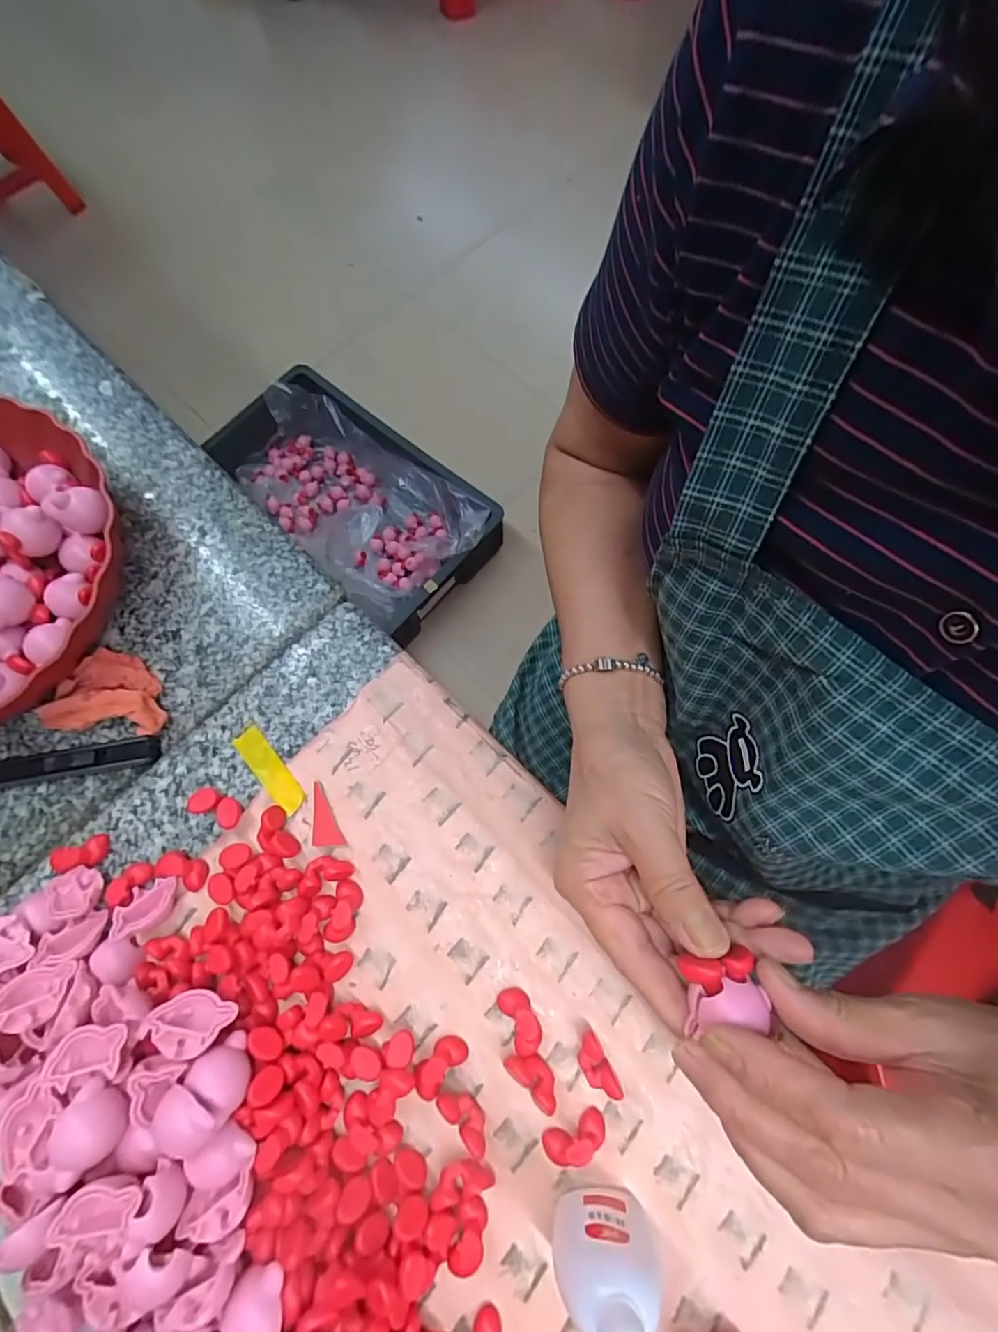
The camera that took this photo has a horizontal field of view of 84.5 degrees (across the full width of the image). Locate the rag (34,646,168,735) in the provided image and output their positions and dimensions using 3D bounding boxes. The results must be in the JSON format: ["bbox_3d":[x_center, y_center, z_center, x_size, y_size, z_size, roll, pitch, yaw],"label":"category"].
[{"bbox_3d":[-0.247,0.015,0.347,0.079,0.017,0.052,5,70,1],"label":"rag"}]

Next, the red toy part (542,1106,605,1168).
[{"bbox_3d":[0.038,0.232,0.270,0.032,0.014,0.014,-21,71,-8],"label":"red toy part"}]

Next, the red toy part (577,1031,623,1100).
[{"bbox_3d":[0.050,0.204,0.280,0.014,0.010,0.028,-26,72,-10],"label":"red toy part"}]

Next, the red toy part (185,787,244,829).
[{"bbox_3d":[-0.166,0.084,0.326,0.030,0.014,0.017,23,71,7],"label":"red toy part"}]

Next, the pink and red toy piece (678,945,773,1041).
[{"bbox_3d":[0.090,0.131,0.221,0.028,0.016,0.024,-7,70,-4],"label":"pink and red toy piece"}]

